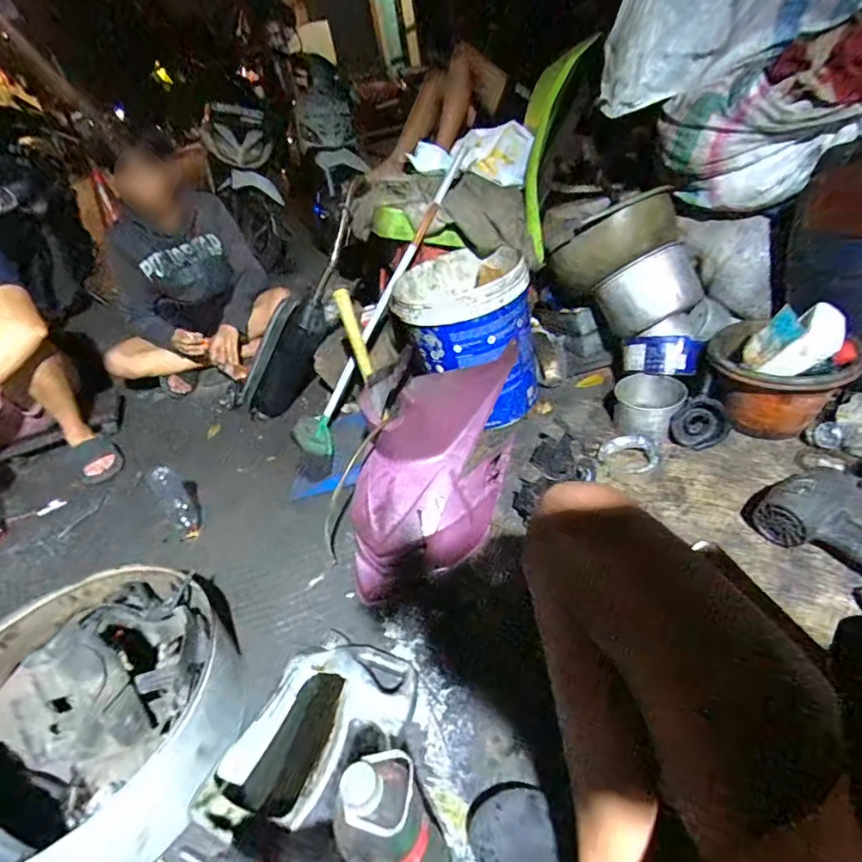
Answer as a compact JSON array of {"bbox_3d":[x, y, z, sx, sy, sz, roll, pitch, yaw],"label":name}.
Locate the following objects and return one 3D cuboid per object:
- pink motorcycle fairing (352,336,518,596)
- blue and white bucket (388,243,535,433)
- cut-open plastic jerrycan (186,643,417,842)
[{"bbox_3d":[0.001,0.042,0.996,0.279,0.299,0.503,2,36,17],"label":"pink motorcycle fairing"},{"bbox_3d":[0.092,-0.228,1.218,0.315,0.342,0.298,-8,34,5],"label":"blue and white bucket"},{"bbox_3d":[-0.151,0.442,0.697,0.203,0.138,0.285,8,39,26],"label":"cut-open plastic jerrycan"}]

